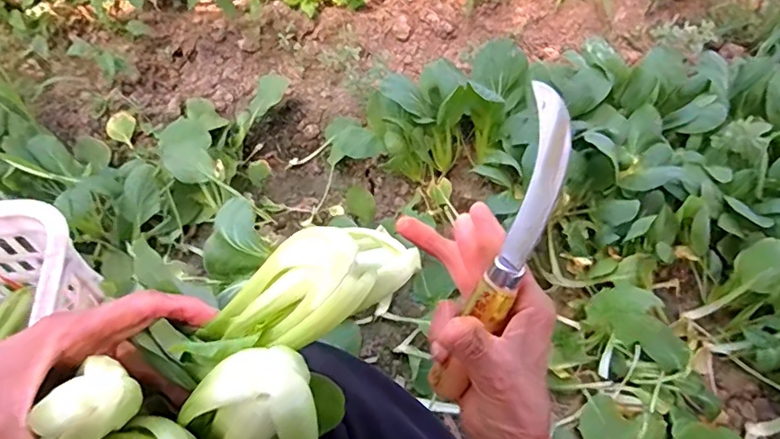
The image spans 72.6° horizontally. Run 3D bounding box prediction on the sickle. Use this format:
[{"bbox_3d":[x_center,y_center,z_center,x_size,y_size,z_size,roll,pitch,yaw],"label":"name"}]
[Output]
[{"bbox_3d":[0.055,0.023,0.275,0.027,0.178,0.018,23,22,11],"label":"sickle"}]

